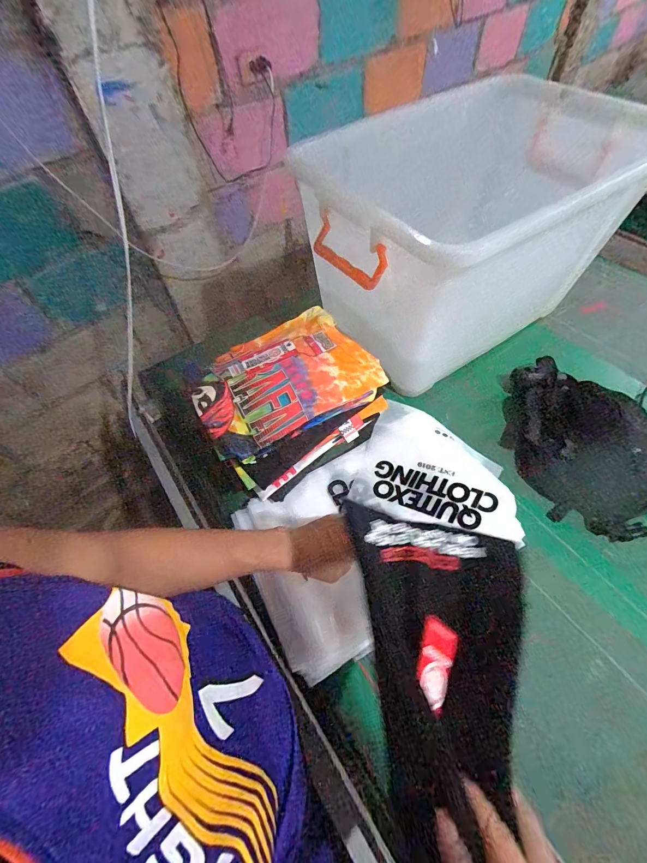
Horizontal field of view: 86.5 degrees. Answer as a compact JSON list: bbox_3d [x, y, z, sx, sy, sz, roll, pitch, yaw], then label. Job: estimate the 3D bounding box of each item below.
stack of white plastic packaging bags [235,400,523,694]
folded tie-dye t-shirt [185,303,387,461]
[{"bbox_3d":[0.088,0.144,0.552,0.399,0.072,0.300,-32,60,-16],"label":"stack of white plastic packaging bags"},{"bbox_3d":[-0.071,-0.097,0.580,0.295,0.052,0.221,-28,59,-14],"label":"folded tie-dye t-shirt"}]

